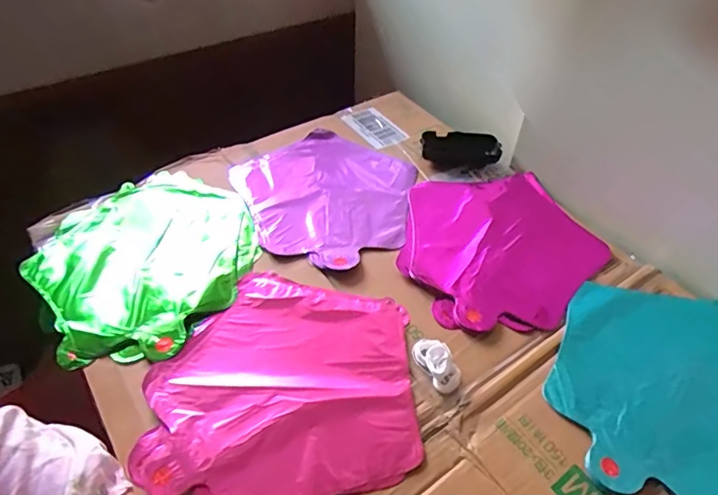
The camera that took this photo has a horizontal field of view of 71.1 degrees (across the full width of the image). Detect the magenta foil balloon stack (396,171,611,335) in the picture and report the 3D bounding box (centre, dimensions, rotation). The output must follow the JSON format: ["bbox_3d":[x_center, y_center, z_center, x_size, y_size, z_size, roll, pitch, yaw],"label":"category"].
[{"bbox_3d":[0.169,-0.003,0.604,0.238,0.023,0.243,-4,48,-6],"label":"magenta foil balloon stack"}]

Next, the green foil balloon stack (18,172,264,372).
[{"bbox_3d":[-0.235,0.009,0.565,0.231,0.017,0.255,-29,55,-25],"label":"green foil balloon stack"}]

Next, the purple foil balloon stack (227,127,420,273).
[{"bbox_3d":[-0.031,-0.072,0.647,0.226,0.021,0.238,-25,53,-22],"label":"purple foil balloon stack"}]

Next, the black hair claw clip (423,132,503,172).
[{"bbox_3d":[0.143,-0.135,0.708,0.107,0.025,0.057,6,48,4],"label":"black hair claw clip"}]

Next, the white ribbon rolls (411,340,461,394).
[{"bbox_3d":[0.073,0.107,0.473,0.027,0.023,0.055,-27,54,-24],"label":"white ribbon rolls"}]

